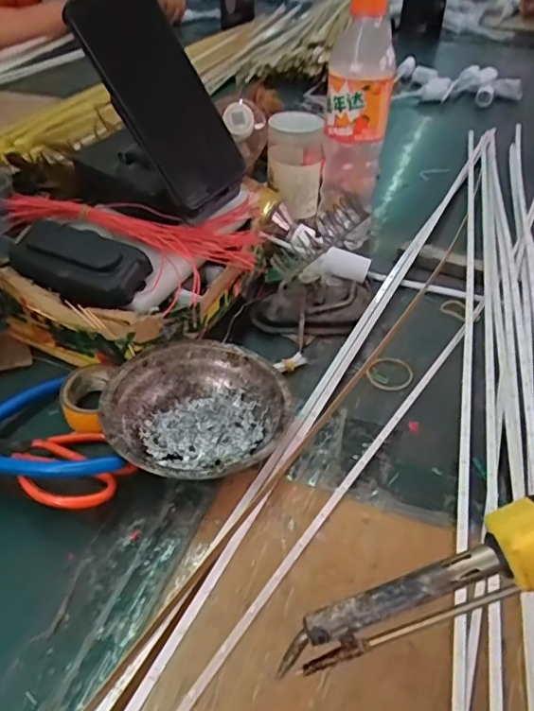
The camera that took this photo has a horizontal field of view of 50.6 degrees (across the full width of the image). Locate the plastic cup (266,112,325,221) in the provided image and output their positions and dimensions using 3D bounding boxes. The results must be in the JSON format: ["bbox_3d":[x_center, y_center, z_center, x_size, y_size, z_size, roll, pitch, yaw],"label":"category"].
[{"bbox_3d":[0.030,-0.204,0.610,0.058,0.099,0.064,2,41,4],"label":"plastic cup"}]

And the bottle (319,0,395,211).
[{"bbox_3d":[0.087,-0.236,0.555,0.060,0.212,0.066,4,41,5],"label":"bottle"}]

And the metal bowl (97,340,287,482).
[{"bbox_3d":[-0.048,0.044,0.398,0.122,0.043,0.123,0,41,0],"label":"metal bowl"}]

